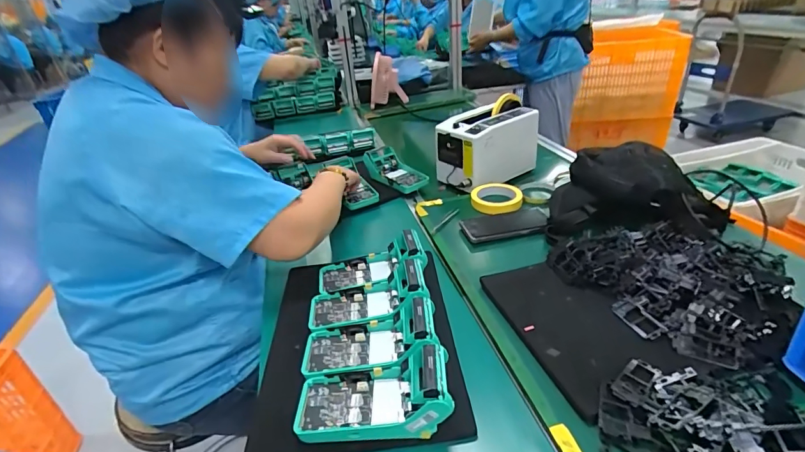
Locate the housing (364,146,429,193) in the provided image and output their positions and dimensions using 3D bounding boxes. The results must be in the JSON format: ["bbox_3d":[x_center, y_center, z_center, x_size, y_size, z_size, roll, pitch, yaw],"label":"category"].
[{"bbox_3d":[-0.021,-0.134,1.006,0.092,0.050,0.172,-24,48,-27],"label":"housing"}]

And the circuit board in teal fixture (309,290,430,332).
[{"bbox_3d":[-0.050,0.100,0.591,0.167,0.063,0.084,-5,31,3],"label":"circuit board in teal fixture"}]

